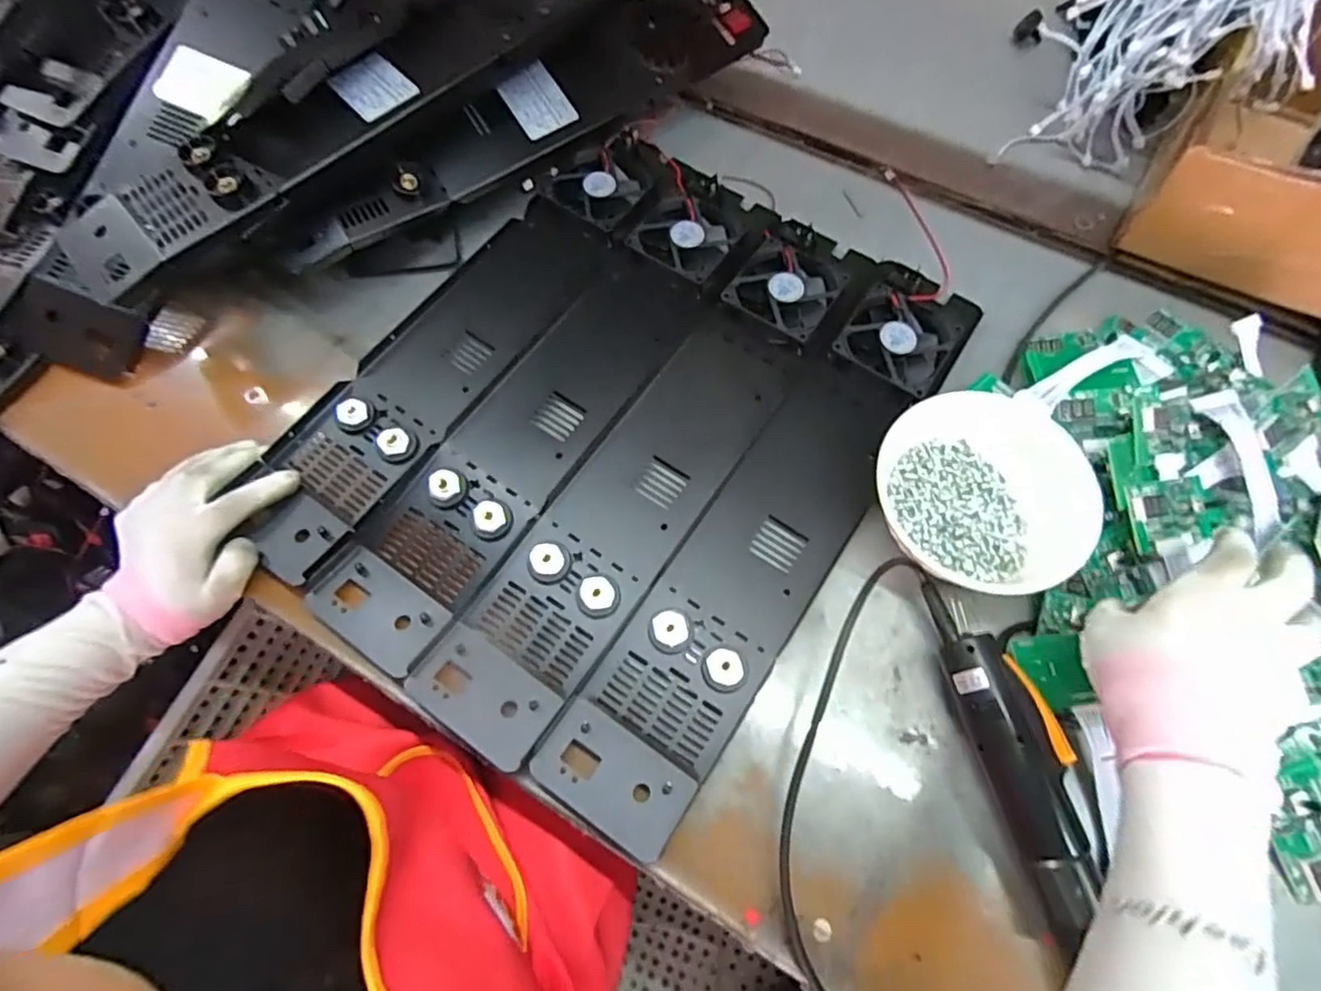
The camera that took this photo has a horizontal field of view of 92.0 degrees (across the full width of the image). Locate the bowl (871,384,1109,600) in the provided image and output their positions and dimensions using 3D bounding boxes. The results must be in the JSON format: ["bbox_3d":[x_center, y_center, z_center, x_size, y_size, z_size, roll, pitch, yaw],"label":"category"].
[{"bbox_3d":[0.239,-0.002,0.451,0.163,0.055,0.142,-14,68,-7],"label":"bowl"}]

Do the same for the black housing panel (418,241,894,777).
[{"bbox_3d":[0.001,-0.036,0.479,0.101,0.030,0.474,33,70,12],"label":"black housing panel"}]

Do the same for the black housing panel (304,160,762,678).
[{"bbox_3d":[-0.078,-0.091,0.503,0.100,0.028,0.478,32,70,11],"label":"black housing panel"}]

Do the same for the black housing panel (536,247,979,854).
[{"bbox_3d":[0.090,0.012,0.462,0.100,0.028,0.476,31,70,11],"label":"black housing panel"}]

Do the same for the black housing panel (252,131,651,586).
[{"bbox_3d":[-0.157,-0.141,0.531,0.098,0.017,0.464,32,73,12],"label":"black housing panel"}]

